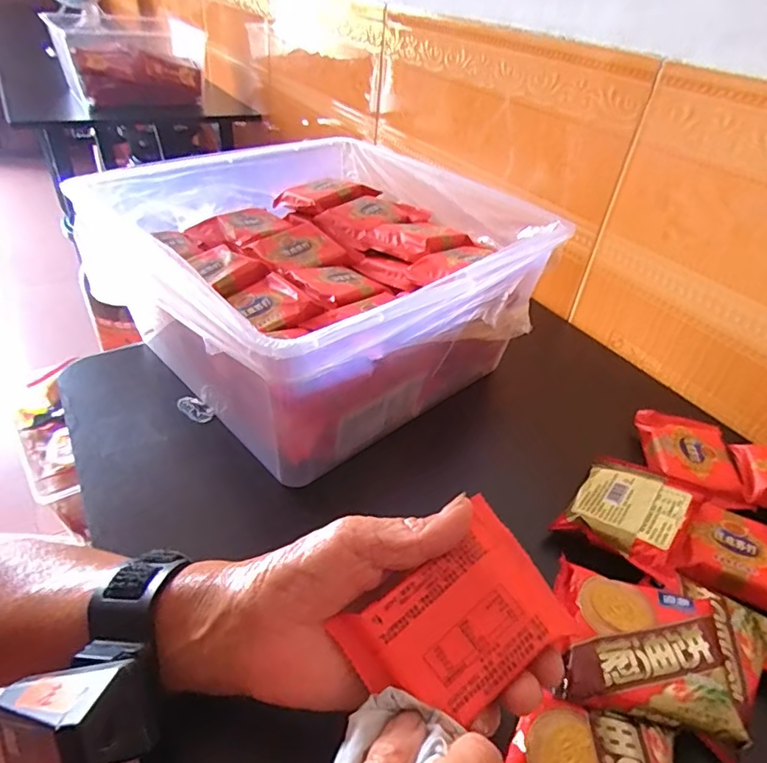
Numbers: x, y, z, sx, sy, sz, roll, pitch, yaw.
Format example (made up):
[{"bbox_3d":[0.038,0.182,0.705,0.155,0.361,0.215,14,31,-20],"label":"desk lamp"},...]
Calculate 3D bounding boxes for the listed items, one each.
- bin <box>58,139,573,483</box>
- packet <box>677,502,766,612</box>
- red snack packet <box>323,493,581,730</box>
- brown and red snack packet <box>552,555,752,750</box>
[{"bbox_3d":[-0.058,-0.099,0.467,0.297,0.146,0.318,-27,49,-34],"label":"bin"},{"bbox_3d":[0.232,0.113,0.342,0.070,0.017,0.061,18,40,14],"label":"packet"},{"bbox_3d":[0.031,0.104,0.228,0.087,0.019,0.061,-31,66,-10],"label":"red snack packet"},{"bbox_3d":[0.134,0.139,0.274,0.081,0.017,0.071,13,39,9],"label":"brown and red snack packet"}]

